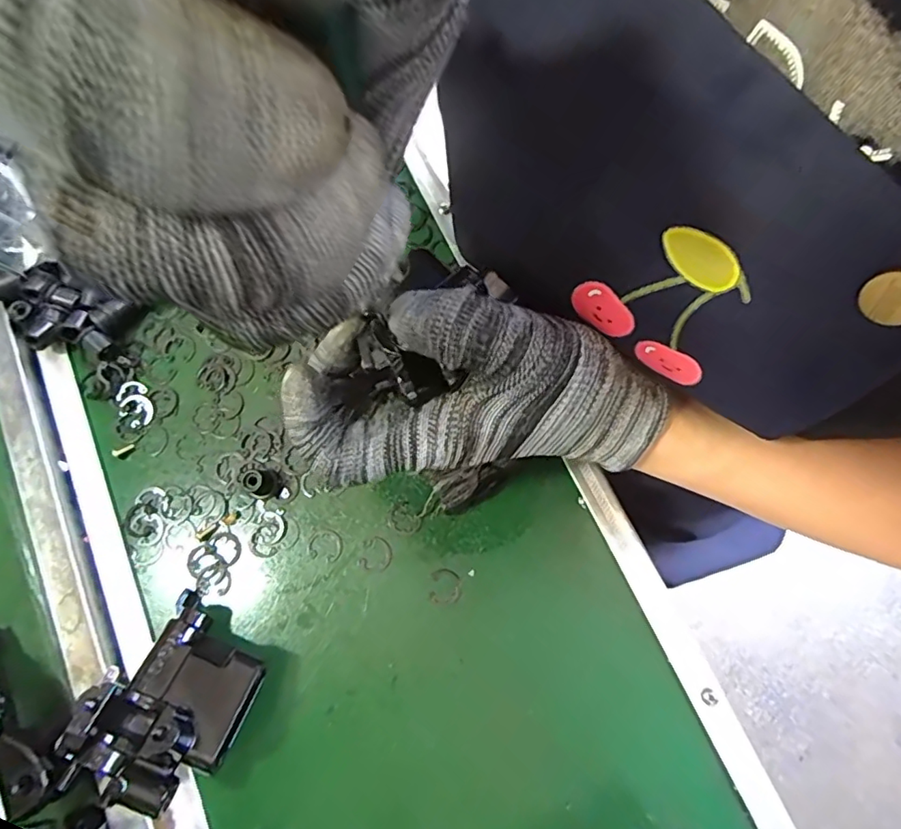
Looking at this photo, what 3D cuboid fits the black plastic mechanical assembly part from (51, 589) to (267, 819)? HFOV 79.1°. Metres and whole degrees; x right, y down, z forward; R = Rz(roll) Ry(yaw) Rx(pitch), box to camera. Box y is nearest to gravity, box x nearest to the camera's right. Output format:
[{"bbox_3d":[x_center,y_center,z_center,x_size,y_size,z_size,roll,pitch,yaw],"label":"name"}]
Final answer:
[{"bbox_3d":[-0.129,0.132,0.247,0.064,0.053,0.075,24,75,6],"label":"black plastic mechanical assembly part"}]

